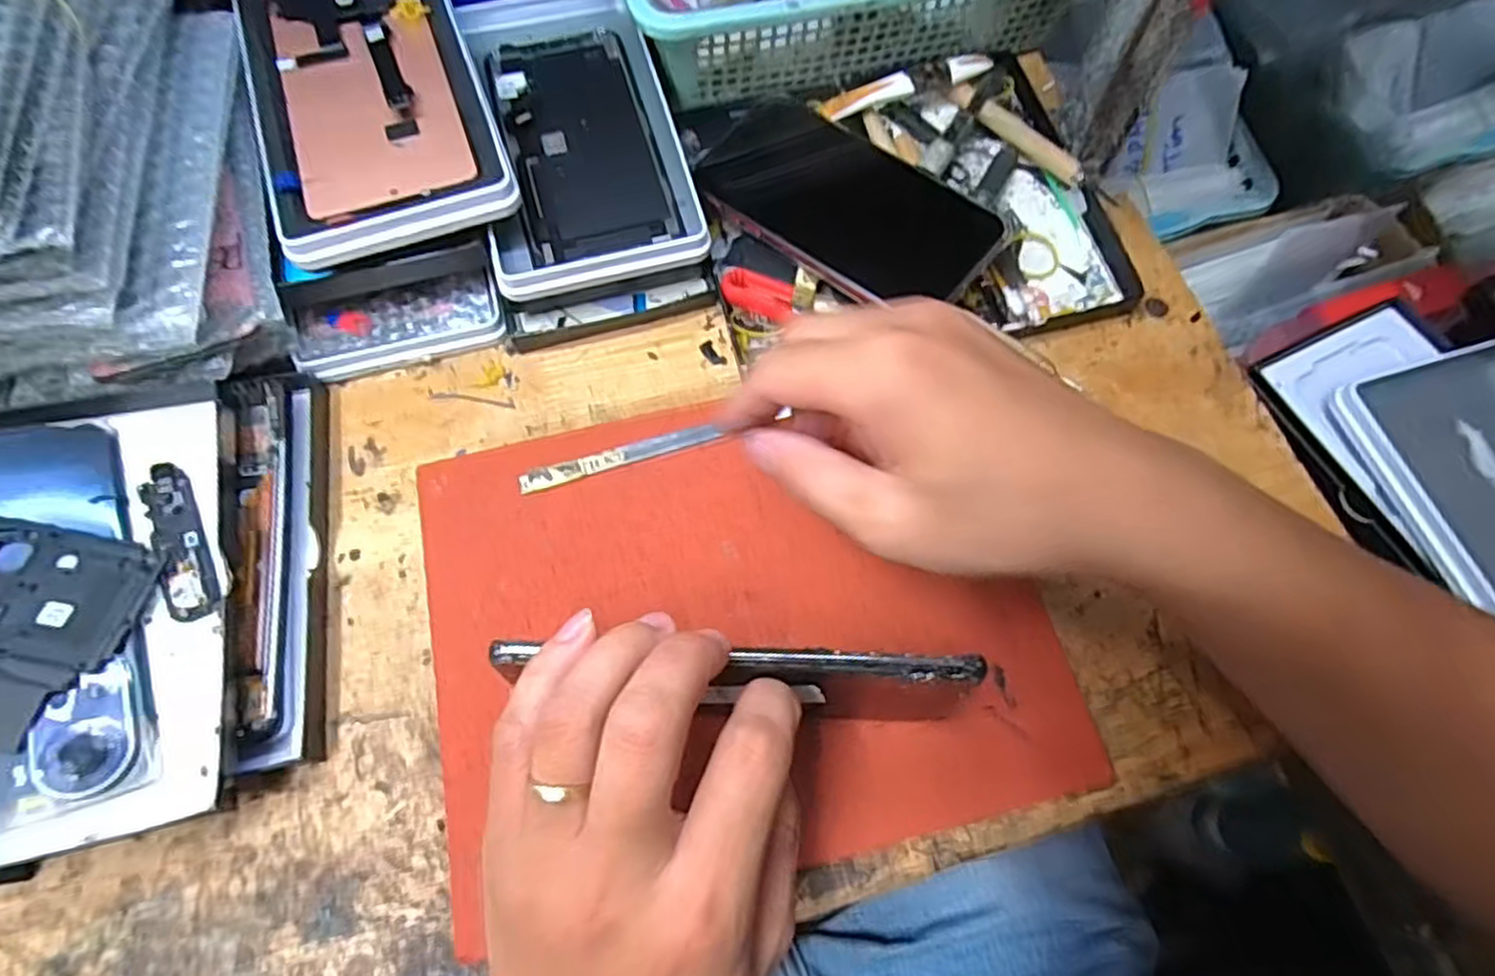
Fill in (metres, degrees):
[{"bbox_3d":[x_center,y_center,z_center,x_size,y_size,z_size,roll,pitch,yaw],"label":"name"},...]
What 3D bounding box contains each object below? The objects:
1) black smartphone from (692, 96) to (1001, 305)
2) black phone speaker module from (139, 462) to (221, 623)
[{"bbox_3d":[0.048,-0.139,0.371,0.141,0.004,0.067,36,94,9],"label":"black smartphone"},{"bbox_3d":[-0.229,0.021,0.301,0.017,0.007,0.067,-24,71,-10],"label":"black phone speaker module"}]

